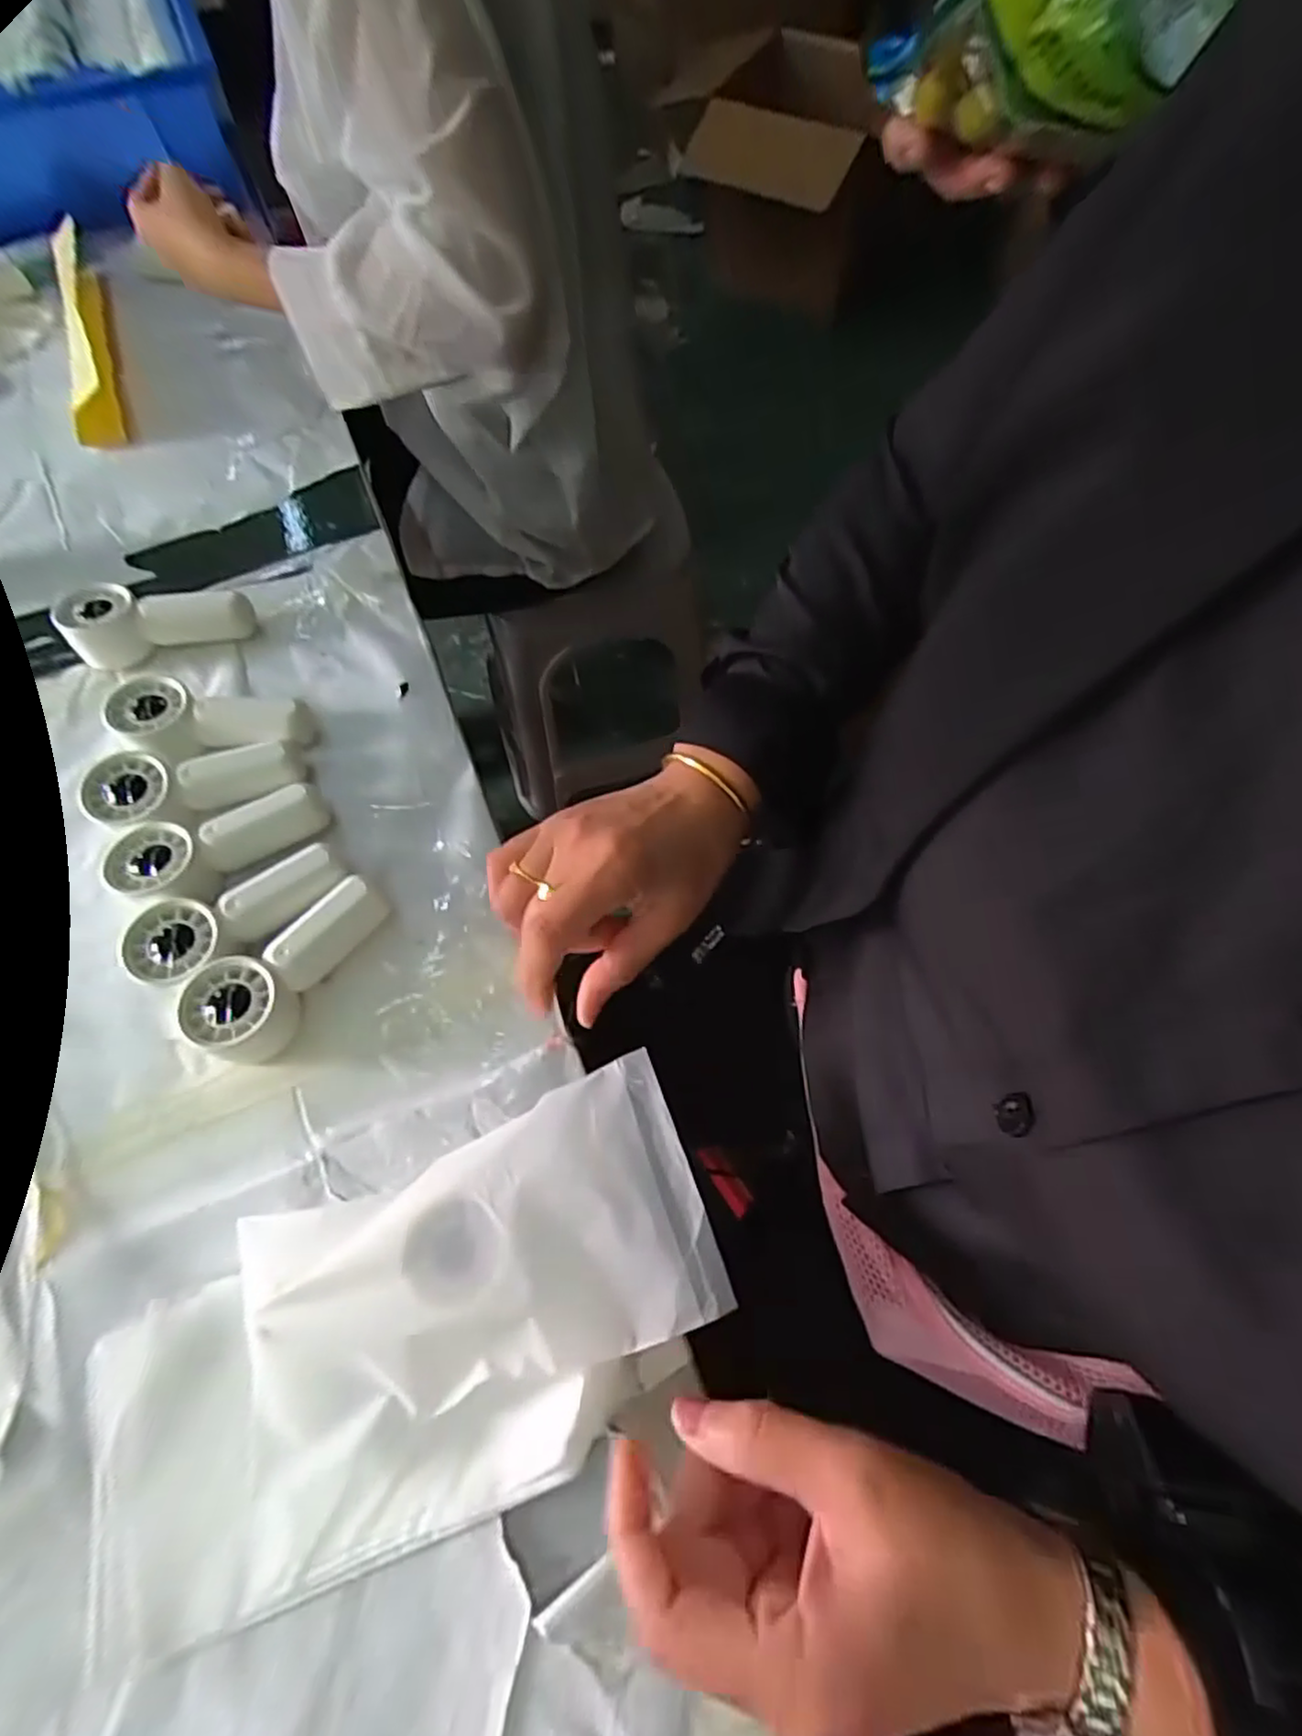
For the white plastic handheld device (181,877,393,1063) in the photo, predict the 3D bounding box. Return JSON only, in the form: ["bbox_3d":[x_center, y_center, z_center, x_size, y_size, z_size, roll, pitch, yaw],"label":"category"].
[{"bbox_3d":[-0.181,0.053,0.368,0.106,0.031,0.046,-41,71,-17],"label":"white plastic handheld device"}]

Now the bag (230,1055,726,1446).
[{"bbox_3d":[-0.073,0.167,0.307,0.188,0.041,0.103,-19,66,-8],"label":"bag"}]

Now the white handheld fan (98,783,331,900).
[{"bbox_3d":[-0.236,-0.008,0.397,0.111,0.032,0.046,-19,66,-8],"label":"white handheld fan"}]

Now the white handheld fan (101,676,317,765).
[{"bbox_3d":[-0.265,-0.083,0.432,0.111,0.035,0.050,6,65,3],"label":"white handheld fan"}]

